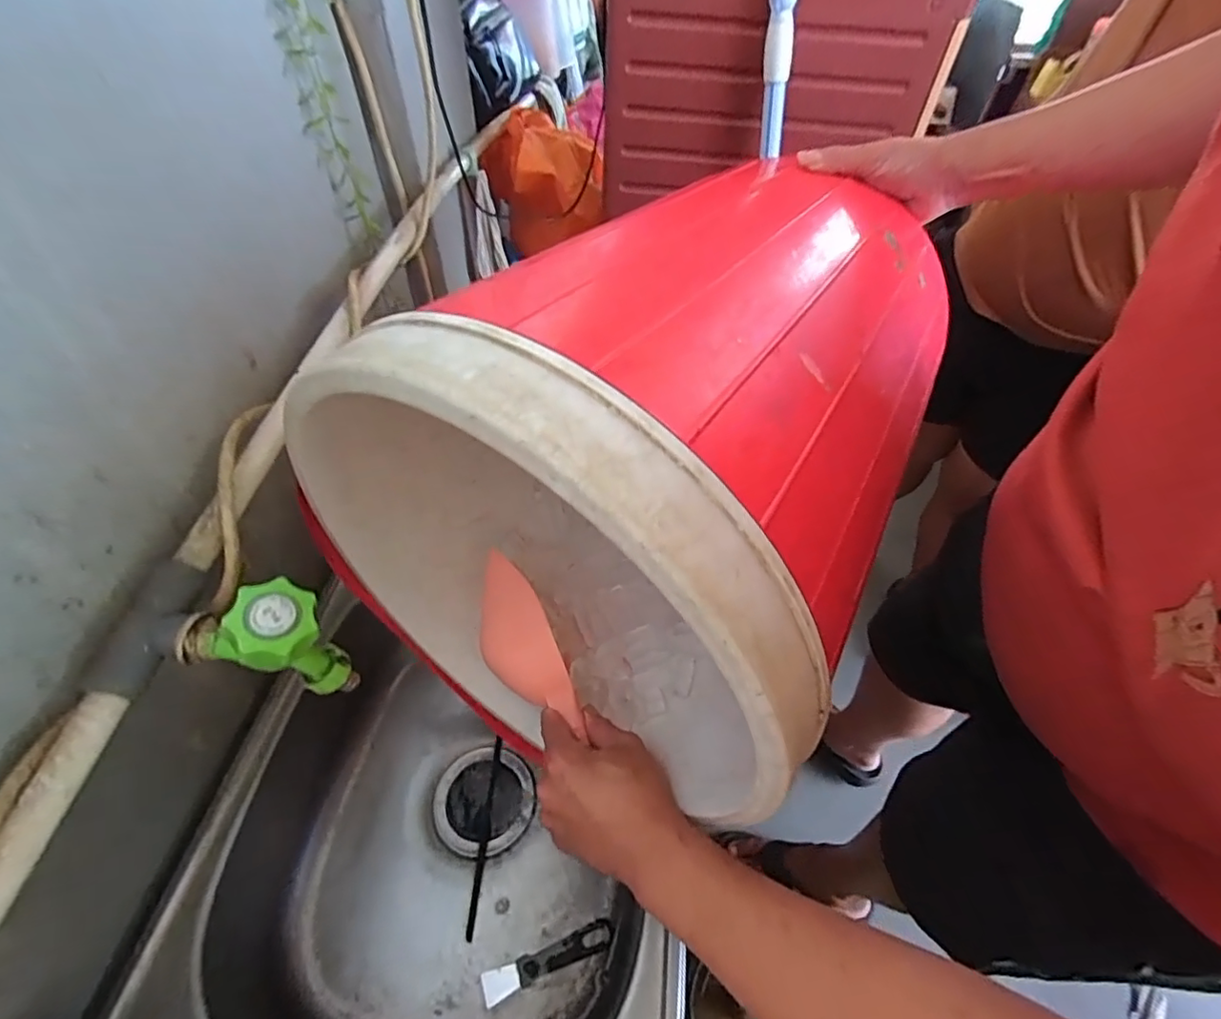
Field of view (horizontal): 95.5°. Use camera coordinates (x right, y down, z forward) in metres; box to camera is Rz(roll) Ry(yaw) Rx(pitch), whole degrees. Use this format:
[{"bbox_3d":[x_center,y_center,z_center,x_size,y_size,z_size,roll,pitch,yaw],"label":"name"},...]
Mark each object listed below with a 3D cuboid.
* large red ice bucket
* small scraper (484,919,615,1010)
[{"bbox_3d":[0.030,-0.060,0.467,0.358,0.353,0.414,26,54,19],"label":"large red ice bucket"},{"bbox_3d":[-0.057,0.422,0.520,0.123,0.009,0.023,-15,52,-14],"label":"small scraper"}]

